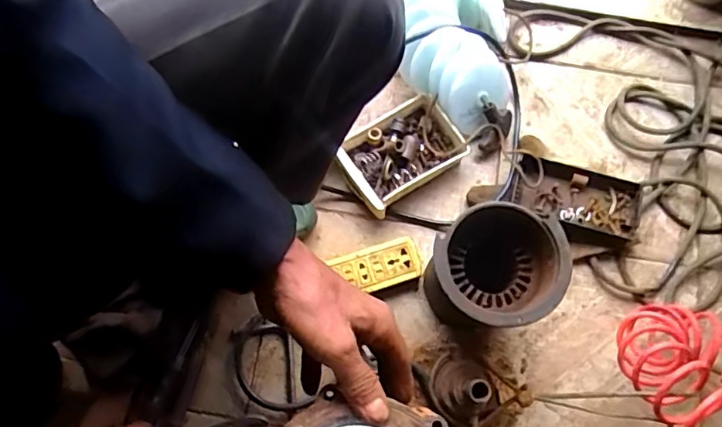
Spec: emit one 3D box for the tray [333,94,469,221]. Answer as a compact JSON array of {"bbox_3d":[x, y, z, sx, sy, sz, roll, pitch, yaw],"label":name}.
[{"bbox_3d":[0.056,-0.089,0.799,0.172,0.039,0.124,-35,77,-10],"label":"tray"}]

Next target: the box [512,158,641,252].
[{"bbox_3d":[0.309,-0.014,0.787,0.171,0.033,0.104,17,74,5],"label":"box"}]

